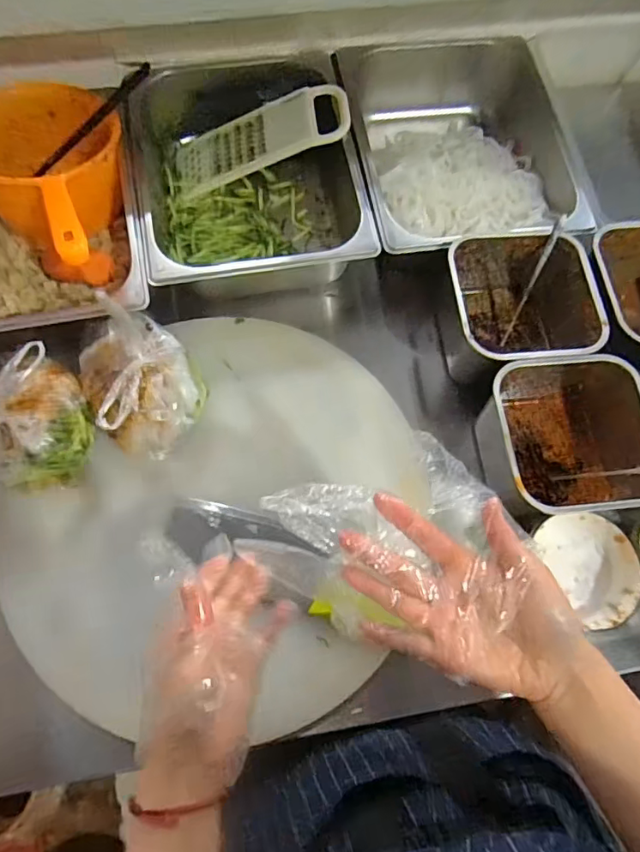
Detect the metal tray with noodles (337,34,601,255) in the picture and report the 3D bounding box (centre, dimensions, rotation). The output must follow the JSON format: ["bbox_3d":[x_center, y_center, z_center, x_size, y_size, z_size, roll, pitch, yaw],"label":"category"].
[{"bbox_3d":[0.174,-0.358,0.710,0.268,0.090,0.332,-10,71,-6],"label":"metal tray with noodles"}]

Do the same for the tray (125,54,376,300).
[{"bbox_3d":[-0.090,-0.317,0.689,0.267,0.098,0.326,-8,71,-5],"label":"tray"}]

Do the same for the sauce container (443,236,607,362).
[{"bbox_3d":[0.224,-0.129,0.623,0.157,0.109,0.159,-4,70,-4],"label":"sauce container"}]

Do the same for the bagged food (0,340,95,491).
[{"bbox_3d":[-0.309,-0.003,0.555,0.125,0.098,0.127,1,70,-2],"label":"bagged food"}]

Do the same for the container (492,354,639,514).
[{"bbox_3d":[0.256,0.014,0.571,0.159,0.098,0.161,-7,71,-5],"label":"container"}]

